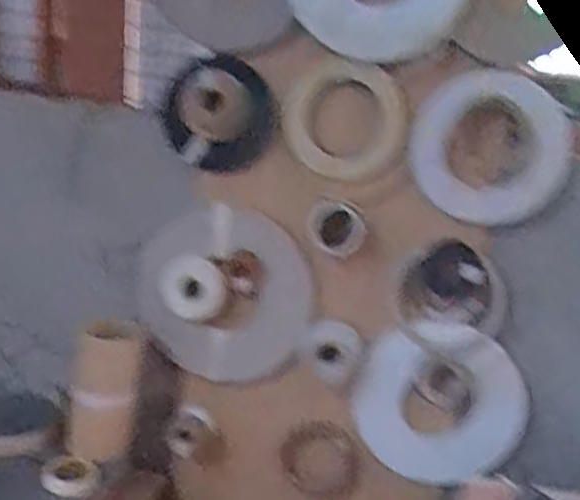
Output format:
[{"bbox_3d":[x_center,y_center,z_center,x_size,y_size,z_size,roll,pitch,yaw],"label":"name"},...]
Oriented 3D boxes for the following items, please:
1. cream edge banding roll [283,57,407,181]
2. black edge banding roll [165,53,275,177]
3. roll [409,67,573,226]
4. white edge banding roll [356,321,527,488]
[{"bbox_3d":[0.114,-0.267,1.444,0.247,0.246,0.027,18,23,5],"label":"cream edge banding roll"},{"bbox_3d":[-0.149,-0.290,1.520,0.241,0.272,0.049,36,29,-16],"label":"black edge banding roll"},{"bbox_3d":[0.399,-0.202,1.378,0.298,0.296,0.061,11,15,18],"label":"roll"},{"bbox_3d":[0.330,0.344,1.515,0.351,0.391,0.049,9,14,9],"label":"white edge banding roll"}]

